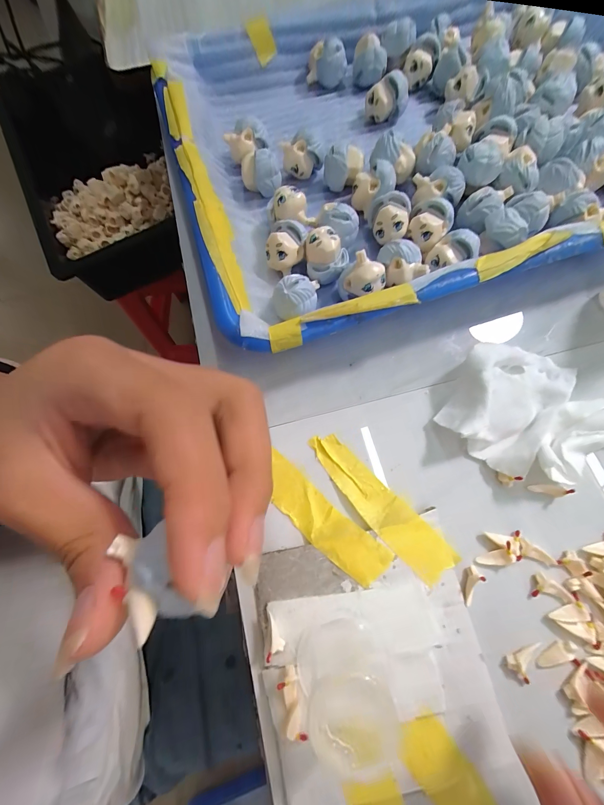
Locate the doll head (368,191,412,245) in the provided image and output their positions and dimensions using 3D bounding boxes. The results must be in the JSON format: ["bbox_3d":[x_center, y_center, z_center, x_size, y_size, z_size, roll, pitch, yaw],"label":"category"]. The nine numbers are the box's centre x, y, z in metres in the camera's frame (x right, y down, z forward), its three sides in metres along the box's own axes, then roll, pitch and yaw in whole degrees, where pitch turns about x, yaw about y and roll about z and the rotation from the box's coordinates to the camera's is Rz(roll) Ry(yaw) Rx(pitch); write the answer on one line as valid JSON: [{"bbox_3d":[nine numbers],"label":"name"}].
[{"bbox_3d":[0.050,-0.107,0.172,0.022,0.017,0.026,9,74,5],"label":"doll head"}]

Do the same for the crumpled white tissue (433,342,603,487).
[{"bbox_3d":[0.117,0.005,0.144,0.084,0.021,0.068,34,78,11],"label":"crumpled white tissue"}]

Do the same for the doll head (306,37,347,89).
[{"bbox_3d":[0.018,-0.247,0.217,0.021,0.027,0.021,36,78,12],"label":"doll head"}]

